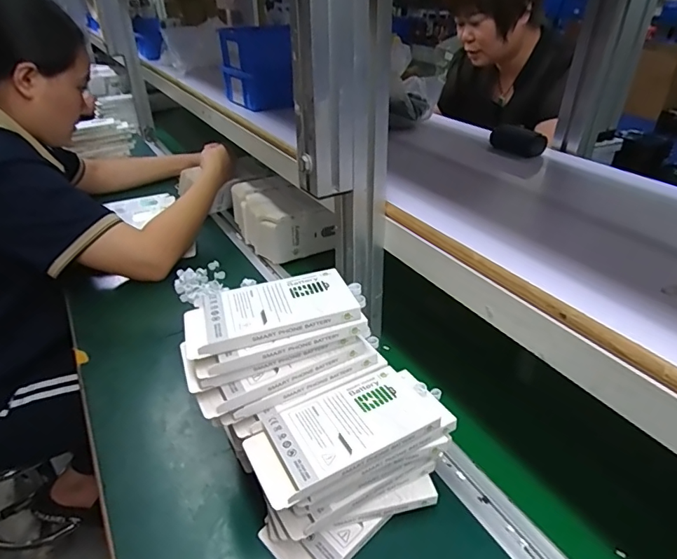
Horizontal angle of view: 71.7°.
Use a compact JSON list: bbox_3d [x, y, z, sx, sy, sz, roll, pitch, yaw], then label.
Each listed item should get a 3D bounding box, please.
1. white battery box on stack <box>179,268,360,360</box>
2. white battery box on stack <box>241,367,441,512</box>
[{"bbox_3d":[-0.063,0.027,0.432,0.150,0.013,0.076,-10,33,-14],"label":"white battery box on stack"},{"bbox_3d":[0.002,0.128,0.401,0.153,0.018,0.078,-19,37,-23],"label":"white battery box on stack"}]

